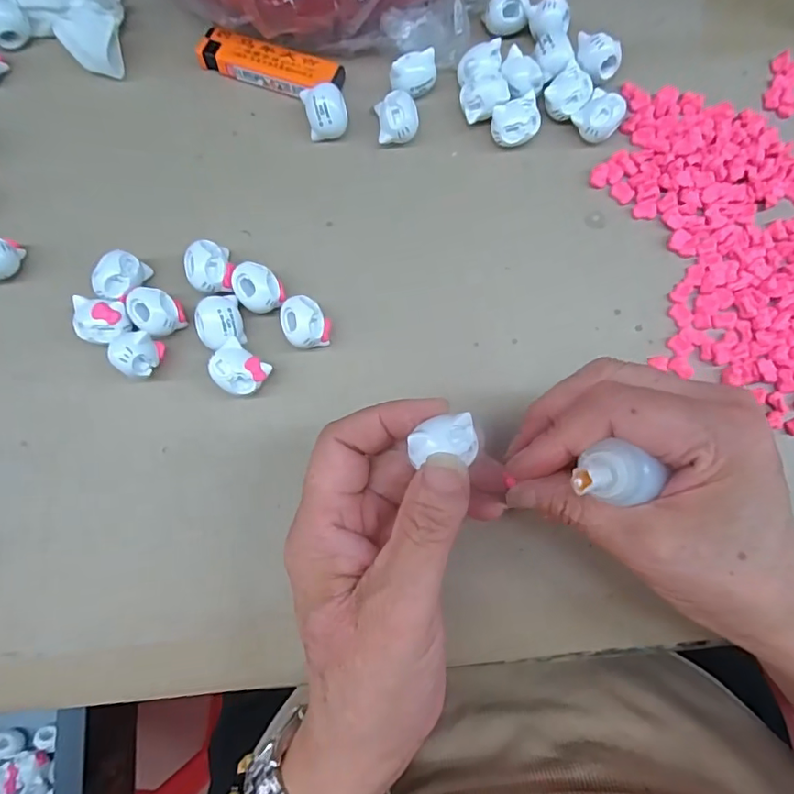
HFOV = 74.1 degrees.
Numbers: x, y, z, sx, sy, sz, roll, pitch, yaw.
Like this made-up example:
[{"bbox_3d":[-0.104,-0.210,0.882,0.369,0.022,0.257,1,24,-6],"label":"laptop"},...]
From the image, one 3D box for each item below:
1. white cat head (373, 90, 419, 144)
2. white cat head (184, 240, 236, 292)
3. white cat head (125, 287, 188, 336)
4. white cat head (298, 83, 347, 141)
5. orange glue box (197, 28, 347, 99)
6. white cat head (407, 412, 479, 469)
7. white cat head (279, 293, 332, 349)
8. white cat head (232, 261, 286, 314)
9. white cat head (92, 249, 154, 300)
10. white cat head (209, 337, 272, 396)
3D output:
[{"bbox_3d":[0.000,-0.149,0.284,0.022,0.020,0.021,-3,82,-1],"label":"white cat head"},{"bbox_3d":[-0.093,-0.064,0.263,0.020,0.022,0.025,-15,83,-3],"label":"white cat head"},{"bbox_3d":[-0.119,-0.042,0.258,0.024,0.019,0.021,28,83,3],"label":"white cat head"},{"bbox_3d":[-0.038,-0.152,0.282,0.021,0.020,0.022,-15,83,-3],"label":"white cat head"},{"bbox_3d":[-0.071,-0.184,0.292,0.080,0.012,0.024,16,82,1],"label":"orange glue box"},{"bbox_3d":[0.017,0.016,0.191,0.024,0.012,0.017,-9,82,-2],"label":"white cat head"},{"bbox_3d":[-0.045,-0.036,0.261,0.022,0.022,0.025,-28,84,-4],"label":"white cat head"},{"bbox_3d":[-0.069,-0.053,0.263,0.025,0.021,0.021,33,83,4],"label":"white cat head"},{"bbox_3d":[-0.136,-0.059,0.262,0.017,0.020,0.025,26,83,3],"label":"white cat head"},{"bbox_3d":[-0.076,-0.012,0.258,0.024,0.022,0.021,35,83,4],"label":"white cat head"}]

